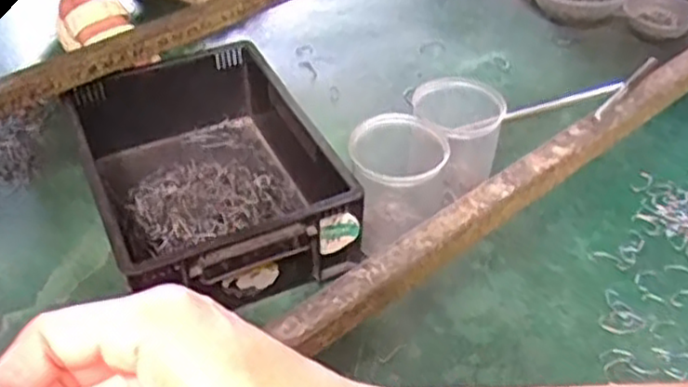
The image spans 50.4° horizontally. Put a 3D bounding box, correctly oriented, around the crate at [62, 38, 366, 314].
[{"bbox_3d":[-0.161,-0.029,0.845,0.247,0.113,0.365,-20,45,-19],"label":"crate"}]

